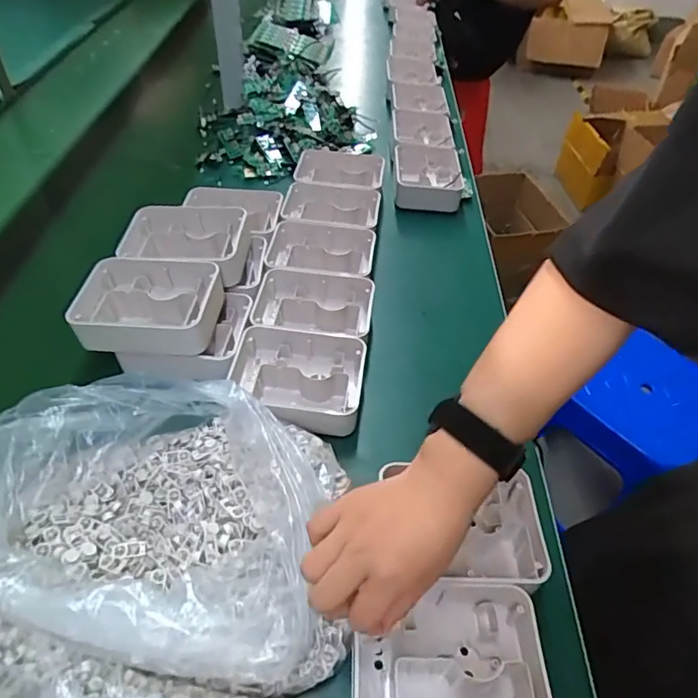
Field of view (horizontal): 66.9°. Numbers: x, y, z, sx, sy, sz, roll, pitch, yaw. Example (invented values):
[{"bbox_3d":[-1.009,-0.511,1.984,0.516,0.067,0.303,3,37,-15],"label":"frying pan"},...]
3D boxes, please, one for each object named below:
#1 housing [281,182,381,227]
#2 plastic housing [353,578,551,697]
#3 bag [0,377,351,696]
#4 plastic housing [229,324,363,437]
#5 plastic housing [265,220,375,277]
[{"bbox_3d":[-0.022,-0.201,0.723,0.126,0.016,0.088,5,47,2],"label":"housing"},{"bbox_3d":[0.069,0.220,0.374,0.125,0.042,0.101,2,47,-1],"label":"plastic housing"},{"bbox_3d":[-0.141,0.112,0.405,0.259,0.095,0.226,7,47,4],"label":"bag"},{"bbox_3d":[-0.053,0.038,0.534,0.130,0.053,0.109,6,47,3],"label":"plastic housing"},{"bbox_3d":[-0.034,-0.119,0.663,0.130,0.038,0.096,4,47,1],"label":"plastic housing"}]

